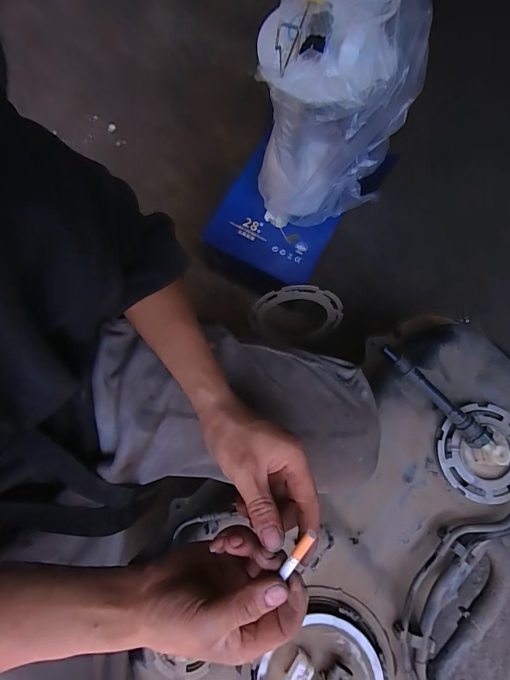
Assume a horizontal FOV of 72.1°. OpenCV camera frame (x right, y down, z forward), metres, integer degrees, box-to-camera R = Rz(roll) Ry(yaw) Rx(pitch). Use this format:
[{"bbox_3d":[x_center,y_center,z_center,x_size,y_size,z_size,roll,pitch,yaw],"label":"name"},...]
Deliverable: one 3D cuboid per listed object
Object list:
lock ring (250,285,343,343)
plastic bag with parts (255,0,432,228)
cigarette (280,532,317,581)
[{"bbox_3d":[0.088,-0.044,0.710,0.183,0.168,0.015,26,43,-34],"label":"lock ring"},{"bbox_3d":[0.102,-0.331,0.498,0.192,0.369,0.176,-6,79,-3],"label":"plastic bag with parts"},{"bbox_3d":[0.031,0.158,0.256,0.008,0.005,0.042,29,109,6],"label":"cigarette"}]

